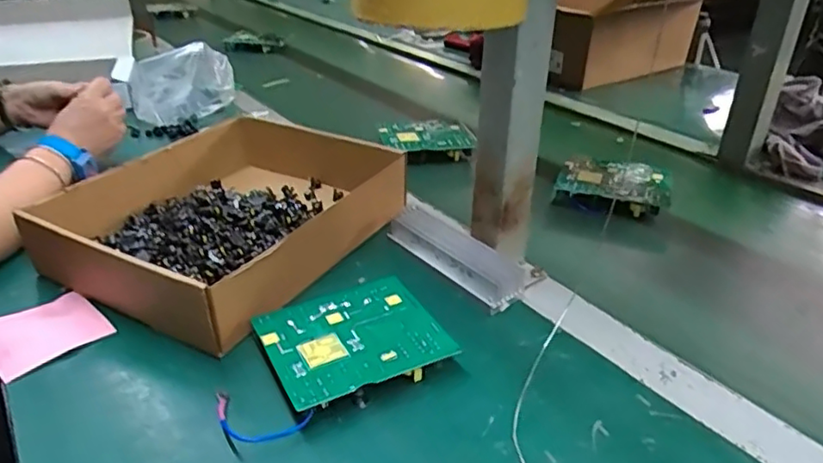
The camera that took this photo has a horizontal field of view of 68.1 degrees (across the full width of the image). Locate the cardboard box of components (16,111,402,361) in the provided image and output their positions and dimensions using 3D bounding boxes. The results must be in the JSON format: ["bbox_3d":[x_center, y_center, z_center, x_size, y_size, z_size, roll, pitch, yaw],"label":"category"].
[{"bbox_3d":[-0.178,-0.025,0.620,0.246,0.070,0.313,16,34,27],"label":"cardboard box of components"}]

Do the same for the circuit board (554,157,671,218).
[{"bbox_3d":[0.247,-0.055,0.746,0.129,0.034,0.081,10,31,17],"label":"circuit board"}]

